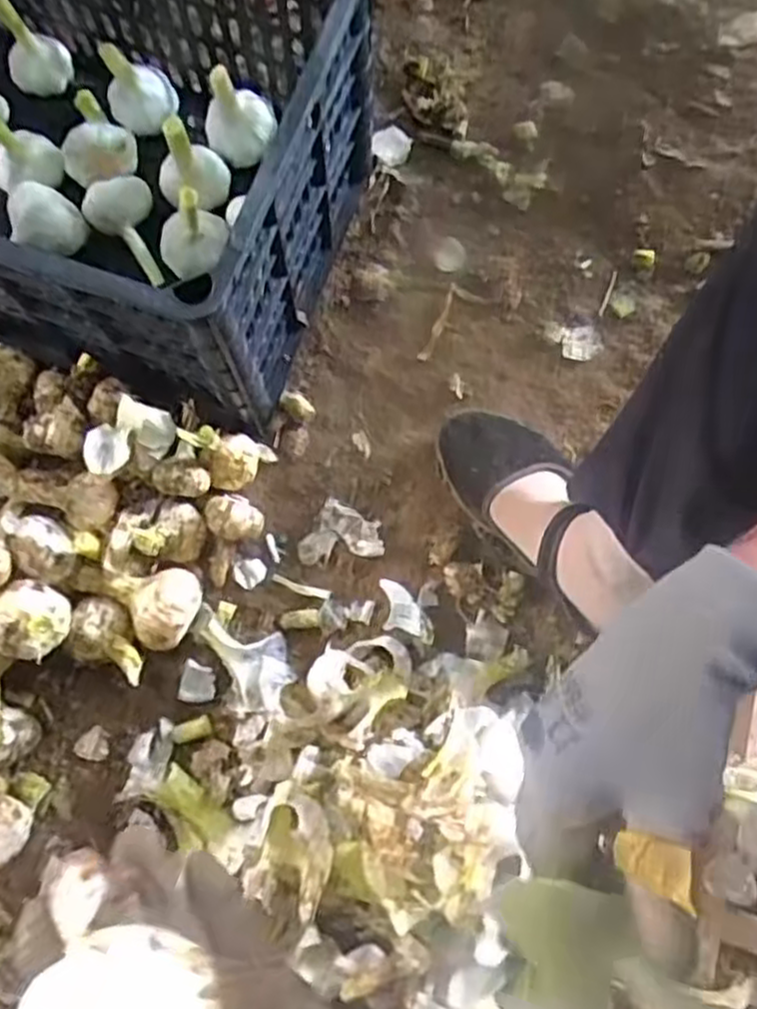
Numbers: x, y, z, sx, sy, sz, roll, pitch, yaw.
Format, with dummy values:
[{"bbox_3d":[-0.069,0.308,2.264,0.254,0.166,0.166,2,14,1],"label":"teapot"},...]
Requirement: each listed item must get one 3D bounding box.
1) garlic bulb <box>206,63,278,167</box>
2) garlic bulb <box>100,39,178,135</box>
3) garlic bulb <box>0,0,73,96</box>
[{"bbox_3d":[-0.116,-0.325,0.628,0.058,0.061,0.053,0,77,0],"label":"garlic bulb"},{"bbox_3d":[-0.204,-0.353,0.643,0.056,0.076,0.047,-20,78,-4],"label":"garlic bulb"},{"bbox_3d":[-0.297,-0.393,0.644,0.052,0.083,0.045,-30,79,-6],"label":"garlic bulb"}]

